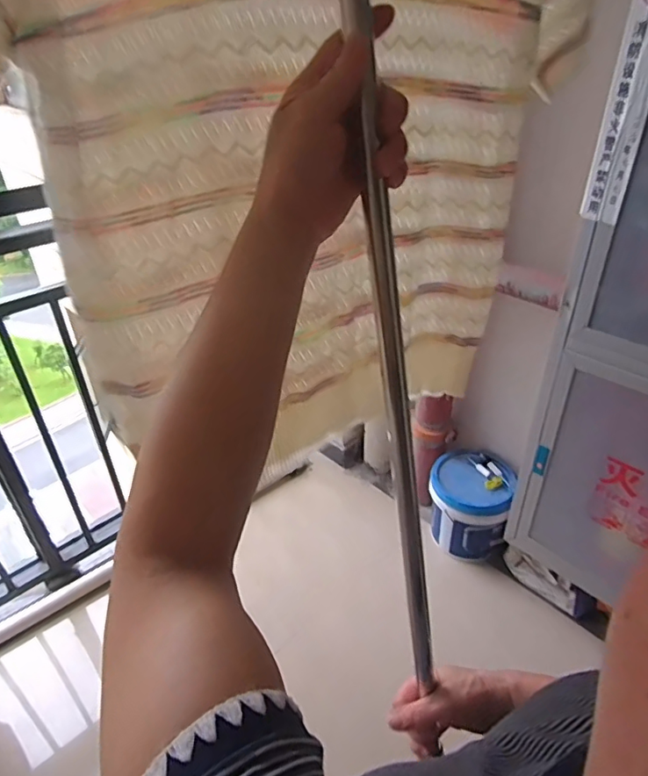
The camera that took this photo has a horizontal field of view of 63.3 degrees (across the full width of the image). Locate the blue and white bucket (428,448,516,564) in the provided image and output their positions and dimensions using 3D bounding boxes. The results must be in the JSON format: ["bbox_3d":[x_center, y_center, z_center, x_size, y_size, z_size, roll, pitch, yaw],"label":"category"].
[{"bbox_3d":[0.444,0.360,1.627,0.238,0.233,0.246,-1,33,1],"label":"blue and white bucket"}]

